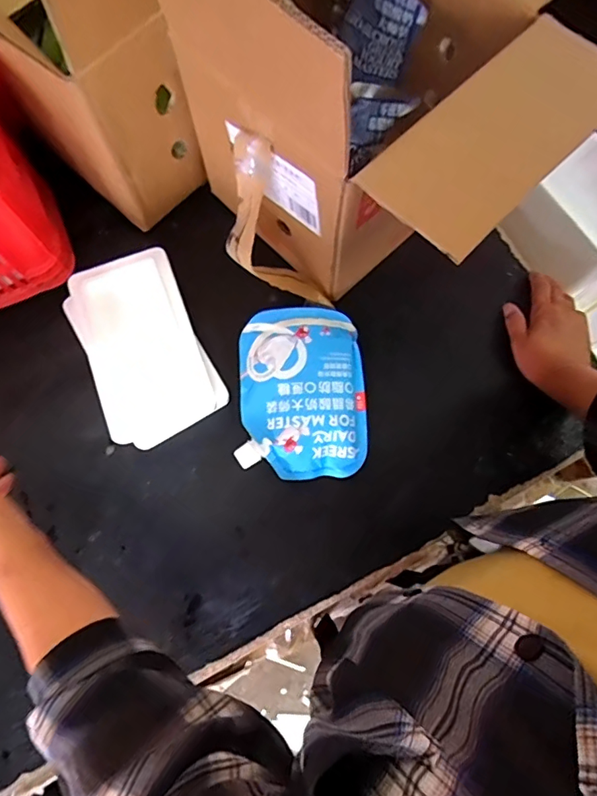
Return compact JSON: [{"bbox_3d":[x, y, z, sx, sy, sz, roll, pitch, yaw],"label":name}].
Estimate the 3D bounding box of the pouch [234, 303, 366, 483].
[{"bbox_3d":[0.004,-0.013,0.591,0.149,0.051,0.214,-2,75,-1],"label":"pouch"}]

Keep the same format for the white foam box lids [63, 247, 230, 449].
[{"bbox_3d":[-0.189,-0.063,0.590,0.137,0.027,0.220,-26,87,-7],"label":"white foam box lids"}]

